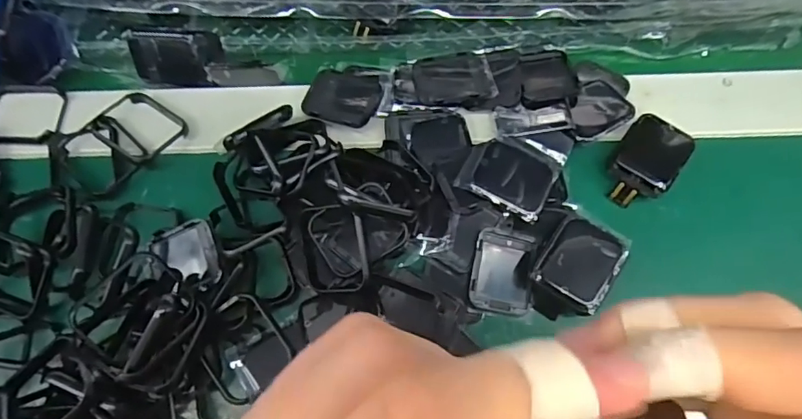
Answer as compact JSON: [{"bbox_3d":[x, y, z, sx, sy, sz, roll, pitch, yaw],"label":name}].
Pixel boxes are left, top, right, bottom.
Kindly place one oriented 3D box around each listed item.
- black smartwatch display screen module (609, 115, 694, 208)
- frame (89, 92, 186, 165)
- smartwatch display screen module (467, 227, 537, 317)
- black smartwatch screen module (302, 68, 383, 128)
[{"bbox_3d":[0.128,-0.024,0.276,0.030,0.017,0.047,33,75,11],"label":"black smartwatch display screen module"},{"bbox_3d":[-0.144,-0.045,0.290,0.043,0.013,0.034,33,75,11],"label":"frame"},{"bbox_3d":[0.051,0.030,0.260,0.032,0.008,0.040,6,72,3],"label":"smartwatch display screen module"},{"bbox_3d":[-0.032,-0.065,0.293,0.040,0.005,0.037,15,72,6],"label":"black smartwatch screen module"}]

